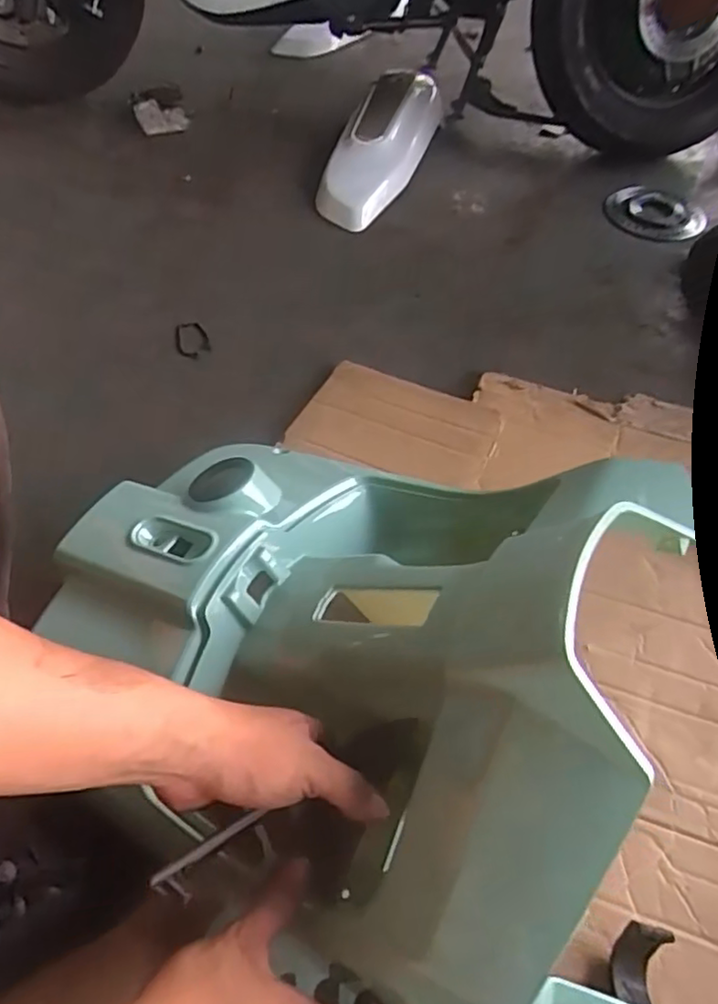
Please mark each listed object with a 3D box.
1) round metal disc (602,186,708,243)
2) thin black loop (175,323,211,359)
[{"bbox_3d":[0.524,-0.512,1.145,0.166,0.010,0.169,1,54,-1],"label":"round metal disc"},{"bbox_3d":[-0.237,-0.228,0.912,0.048,0.006,0.060,-8,69,-22],"label":"thin black loop"}]

